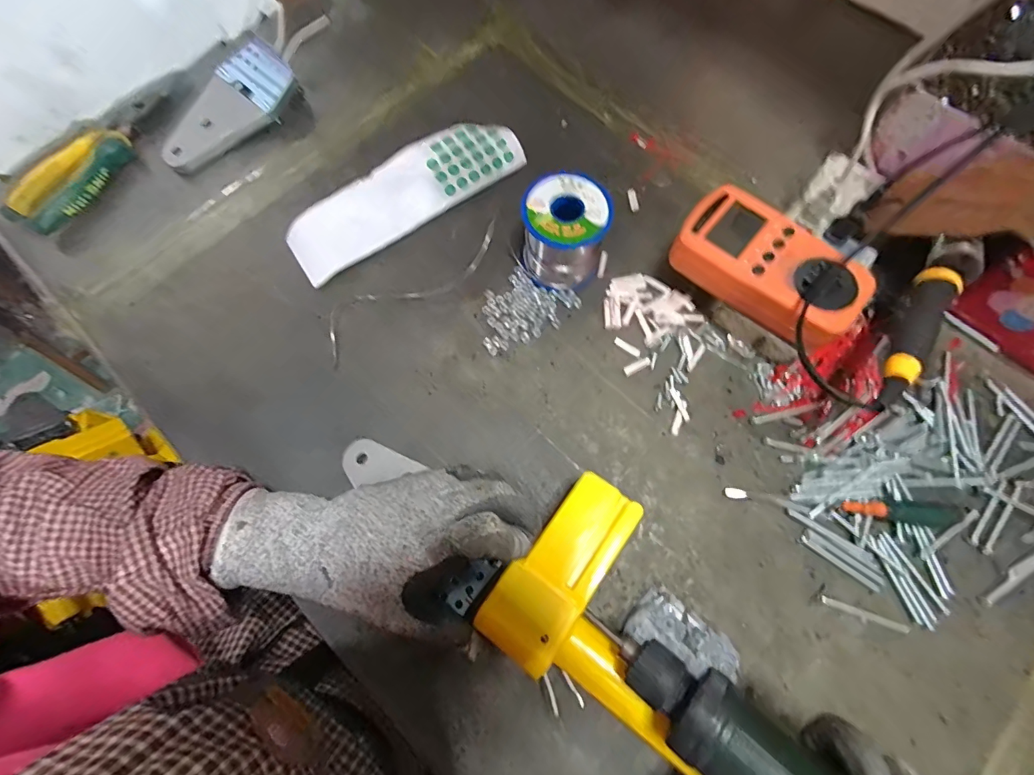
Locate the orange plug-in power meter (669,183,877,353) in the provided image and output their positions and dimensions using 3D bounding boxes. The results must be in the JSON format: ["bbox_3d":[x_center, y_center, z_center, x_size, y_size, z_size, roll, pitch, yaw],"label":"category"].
[{"bbox_3d":[0.178,-0.088,0.320,0.125,0.025,0.077,37,76,11],"label":"orange plug-in power meter"}]

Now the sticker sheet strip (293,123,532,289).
[{"bbox_3d":[-0.097,-0.171,0.396,0.216,0.024,0.062,-36,75,-11],"label":"sticker sheet strip"}]

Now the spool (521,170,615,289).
[{"bbox_3d":[0.037,-0.120,0.357,0.063,0.063,0.061,0,72,0],"label":"spool"}]

